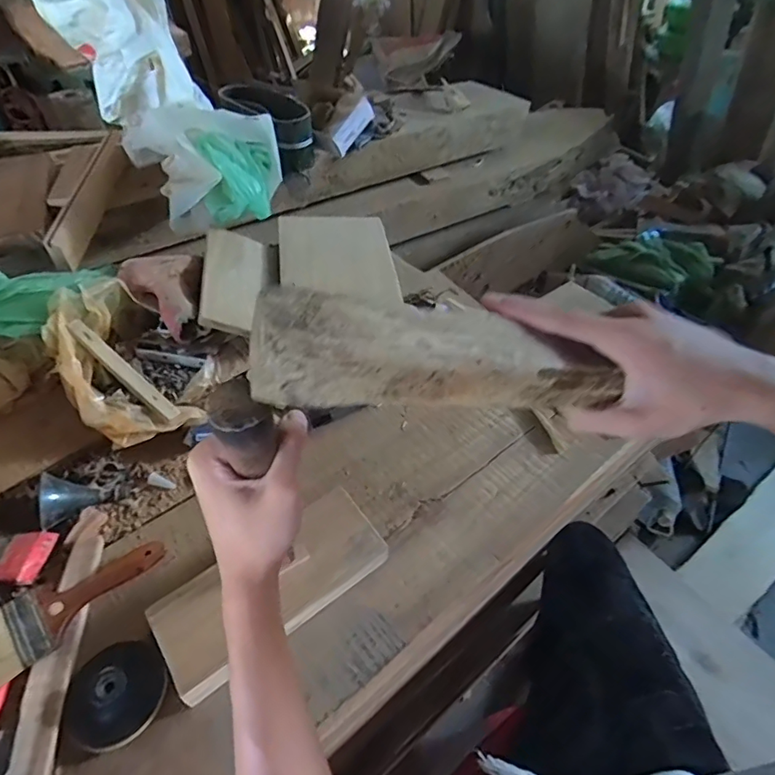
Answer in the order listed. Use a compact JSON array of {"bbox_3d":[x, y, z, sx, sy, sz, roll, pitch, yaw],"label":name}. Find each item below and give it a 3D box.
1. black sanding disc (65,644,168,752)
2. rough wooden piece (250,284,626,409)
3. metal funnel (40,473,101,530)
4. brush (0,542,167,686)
[{"bbox_3d":[-0.255,0.285,0.455,0.087,0.024,0.082,1,48,-1],"label":"black sanding disc"},{"bbox_3d":[0.037,-0.014,0.290,0.229,0.053,0.038,4,45,-24],"label":"rough wooden piece"},{"bbox_3d":[-0.391,0.126,0.582,0.062,0.046,0.050,-35,58,-28],"label":"metal funnel"},{"bbox_3d":[-0.331,0.219,0.511,0.075,0.026,0.182,36,56,27],"label":"brush"}]

